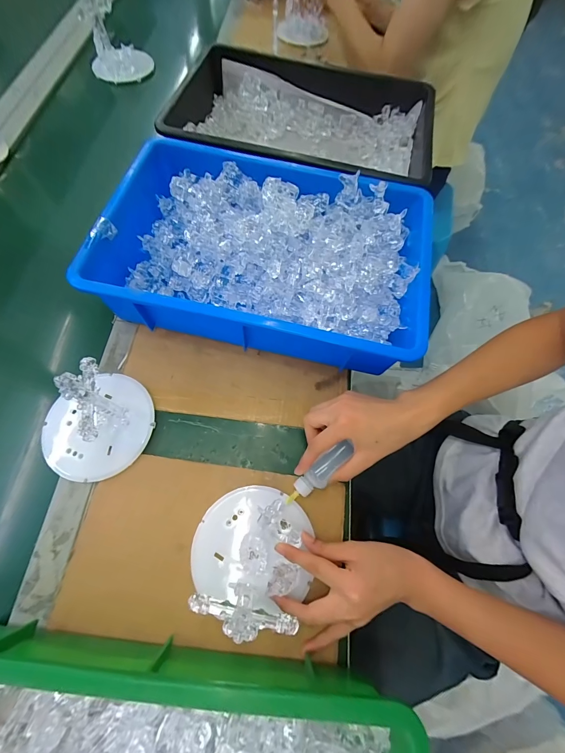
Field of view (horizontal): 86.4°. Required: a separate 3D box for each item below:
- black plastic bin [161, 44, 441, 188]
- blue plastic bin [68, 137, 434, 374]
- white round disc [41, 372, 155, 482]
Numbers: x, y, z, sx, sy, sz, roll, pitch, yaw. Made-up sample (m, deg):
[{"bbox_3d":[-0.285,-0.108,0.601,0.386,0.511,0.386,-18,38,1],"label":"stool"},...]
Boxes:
[{"bbox_3d":[0.032,-0.424,0.534,0.450,0.102,0.274,13,68,3],"label":"black plastic bin"},{"bbox_3d":[-0.020,-0.167,0.422,0.406,0.097,0.272,12,68,2],"label":"blue plastic bin"},{"bbox_3d":[-0.224,0.061,0.368,0.127,0.008,0.118,1,68,-2],"label":"white round disc"}]

